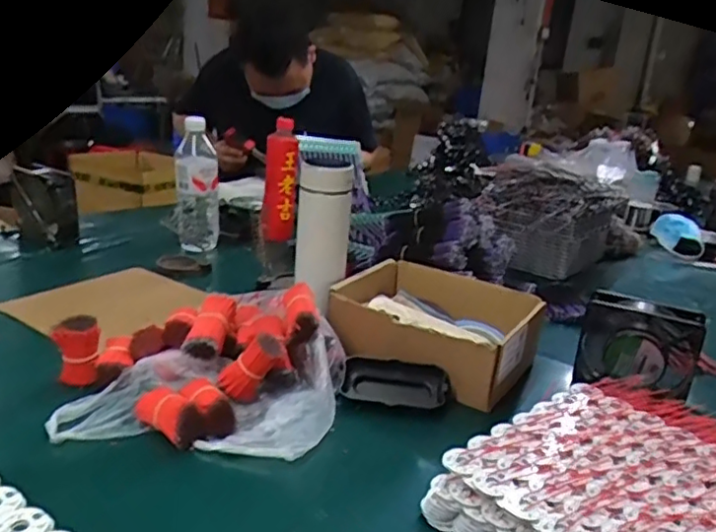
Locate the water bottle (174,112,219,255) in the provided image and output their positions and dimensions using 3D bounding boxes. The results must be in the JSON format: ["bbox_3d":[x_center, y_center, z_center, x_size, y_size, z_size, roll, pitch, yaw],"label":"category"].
[{"bbox_3d":[-0.269,-0.128,1.060,0.068,0.229,0.053,2,18,-13],"label":"water bottle"}]

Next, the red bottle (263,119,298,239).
[{"bbox_3d":[-0.142,-0.157,1.174,0.061,0.209,0.055,4,17,-8],"label":"red bottle"}]

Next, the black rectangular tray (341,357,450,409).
[{"bbox_3d":[0.041,0.131,0.699,0.111,0.039,0.046,7,18,7],"label":"black rectangular tray"}]

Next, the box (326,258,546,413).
[{"bbox_3d":[0.105,0.070,0.793,0.218,0.085,0.205,16,21,32],"label":"box"}]

